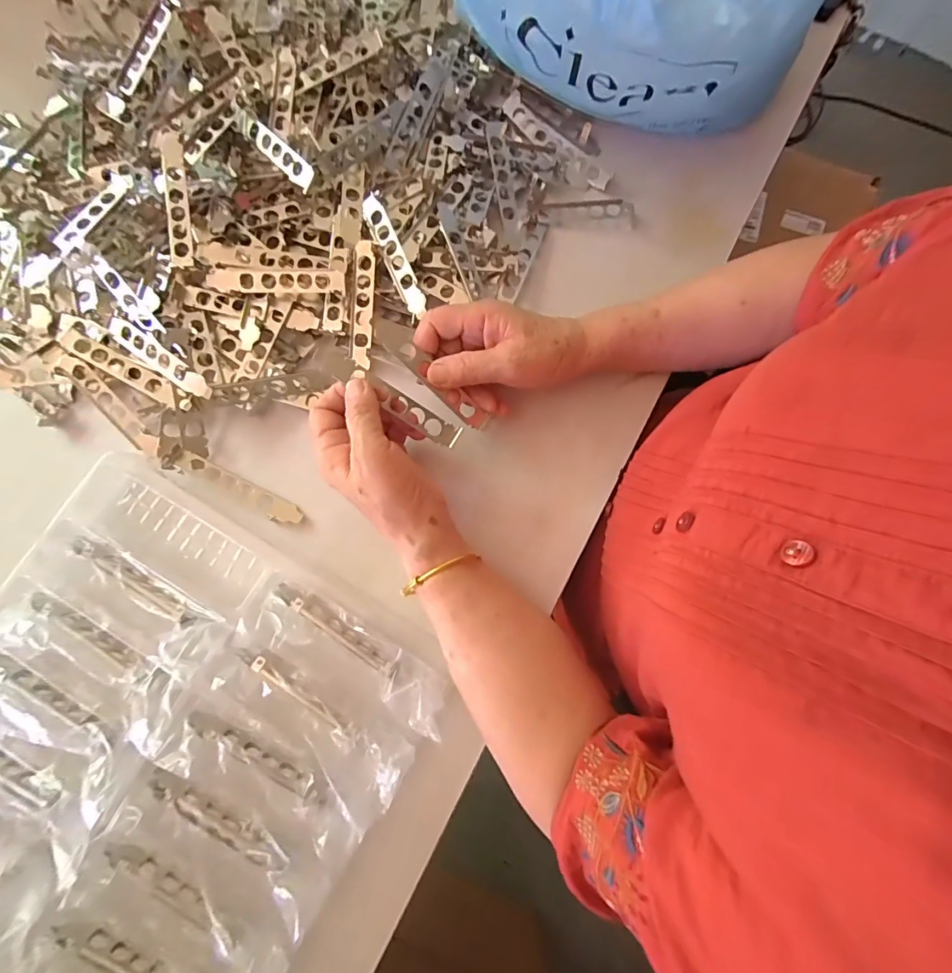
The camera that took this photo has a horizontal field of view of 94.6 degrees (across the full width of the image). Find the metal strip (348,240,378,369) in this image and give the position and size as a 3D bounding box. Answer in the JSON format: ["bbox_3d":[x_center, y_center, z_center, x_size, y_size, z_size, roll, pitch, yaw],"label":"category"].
[{"bbox_3d":[-0.101,-0.164,0.396,0.024,0.007,0.107,9,98,13],"label":"metal strip"}]

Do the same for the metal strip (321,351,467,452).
[{"bbox_3d":[-0.063,-0.066,0.339,0.113,0.006,0.019,31,92,-12],"label":"metal strip"}]

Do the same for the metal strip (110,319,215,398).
[{"bbox_3d":[-0.267,-0.109,0.372,0.117,0.008,0.020,36,100,9],"label":"metal strip"}]

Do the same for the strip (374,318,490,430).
[{"bbox_3d":[-0.032,-0.090,0.353,0.115,0.005,0.025,40,85,-19],"label":"strip"}]

